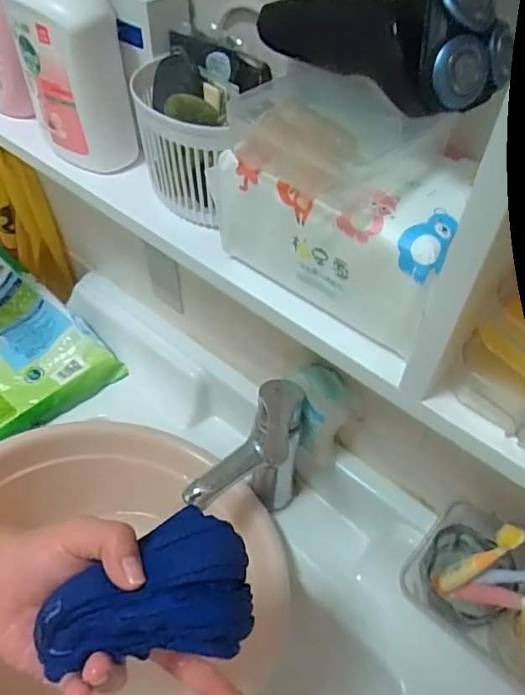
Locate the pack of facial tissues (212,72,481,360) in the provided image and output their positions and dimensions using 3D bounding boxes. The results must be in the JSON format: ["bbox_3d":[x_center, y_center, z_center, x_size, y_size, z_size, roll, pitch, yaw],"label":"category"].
[{"bbox_3d":[0.049,-0.085,0.317,0.150,0.109,0.070,33,56,24],"label":"pack of facial tissues"}]

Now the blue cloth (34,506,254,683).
[{"bbox_3d":[-0.065,0.141,0.314,0.113,0.032,0.071,-4,48,-7],"label":"blue cloth"}]

